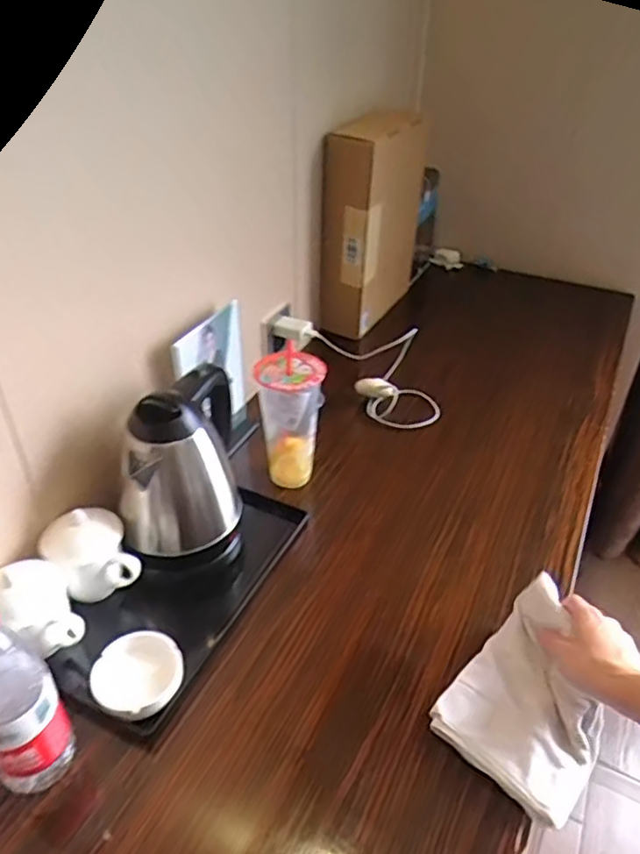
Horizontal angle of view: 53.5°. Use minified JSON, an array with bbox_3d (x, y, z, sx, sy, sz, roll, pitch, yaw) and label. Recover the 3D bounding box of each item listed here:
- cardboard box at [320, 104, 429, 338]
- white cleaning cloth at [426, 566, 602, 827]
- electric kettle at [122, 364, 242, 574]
[{"bbox_3d":[0.106,-0.391,1.184,0.107,0.359,0.274,17,40,20],"label":"cardboard box"},{"bbox_3d":[0.216,0.254,0.618,0.138,0.064,0.184,30,46,33],"label":"white cleaning cloth"},{"bbox_3d":[-0.163,0.051,0.755,0.119,0.217,0.162,-2,37,-4],"label":"electric kettle"}]

